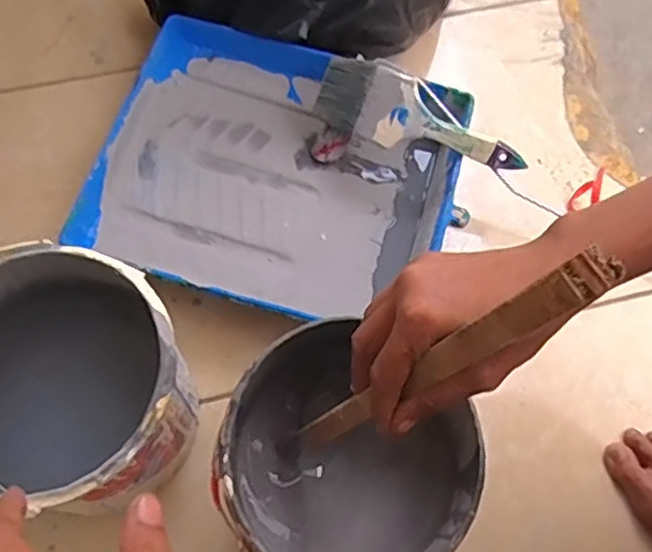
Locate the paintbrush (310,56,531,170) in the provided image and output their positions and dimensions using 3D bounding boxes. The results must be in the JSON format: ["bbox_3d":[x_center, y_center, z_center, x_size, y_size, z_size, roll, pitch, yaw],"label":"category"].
[{"bbox_3d":[0.094,-0.157,0.654,0.206,0.071,0.013,15,29,3],"label":"paintbrush"}]

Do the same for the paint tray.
[{"bbox_3d":[-0.050,-0.098,0.686,0.337,0.088,0.285,14,68,3],"label":"paint tray"}]

